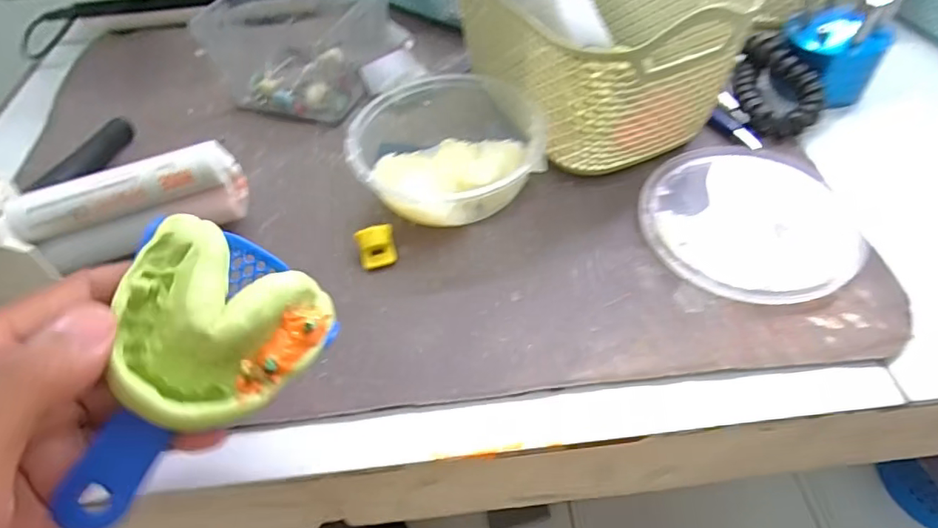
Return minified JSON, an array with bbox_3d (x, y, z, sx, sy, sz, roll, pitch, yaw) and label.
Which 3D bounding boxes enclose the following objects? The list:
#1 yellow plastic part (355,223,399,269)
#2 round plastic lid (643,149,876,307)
[{"bbox_3d":[-0.047,-0.009,0.276,0.019,0.016,0.016,-17,52,-9],"label":"yellow plastic part"},{"bbox_3d":[0.144,-0.024,0.280,0.103,0.006,0.099,-2,51,3],"label":"round plastic lid"}]

